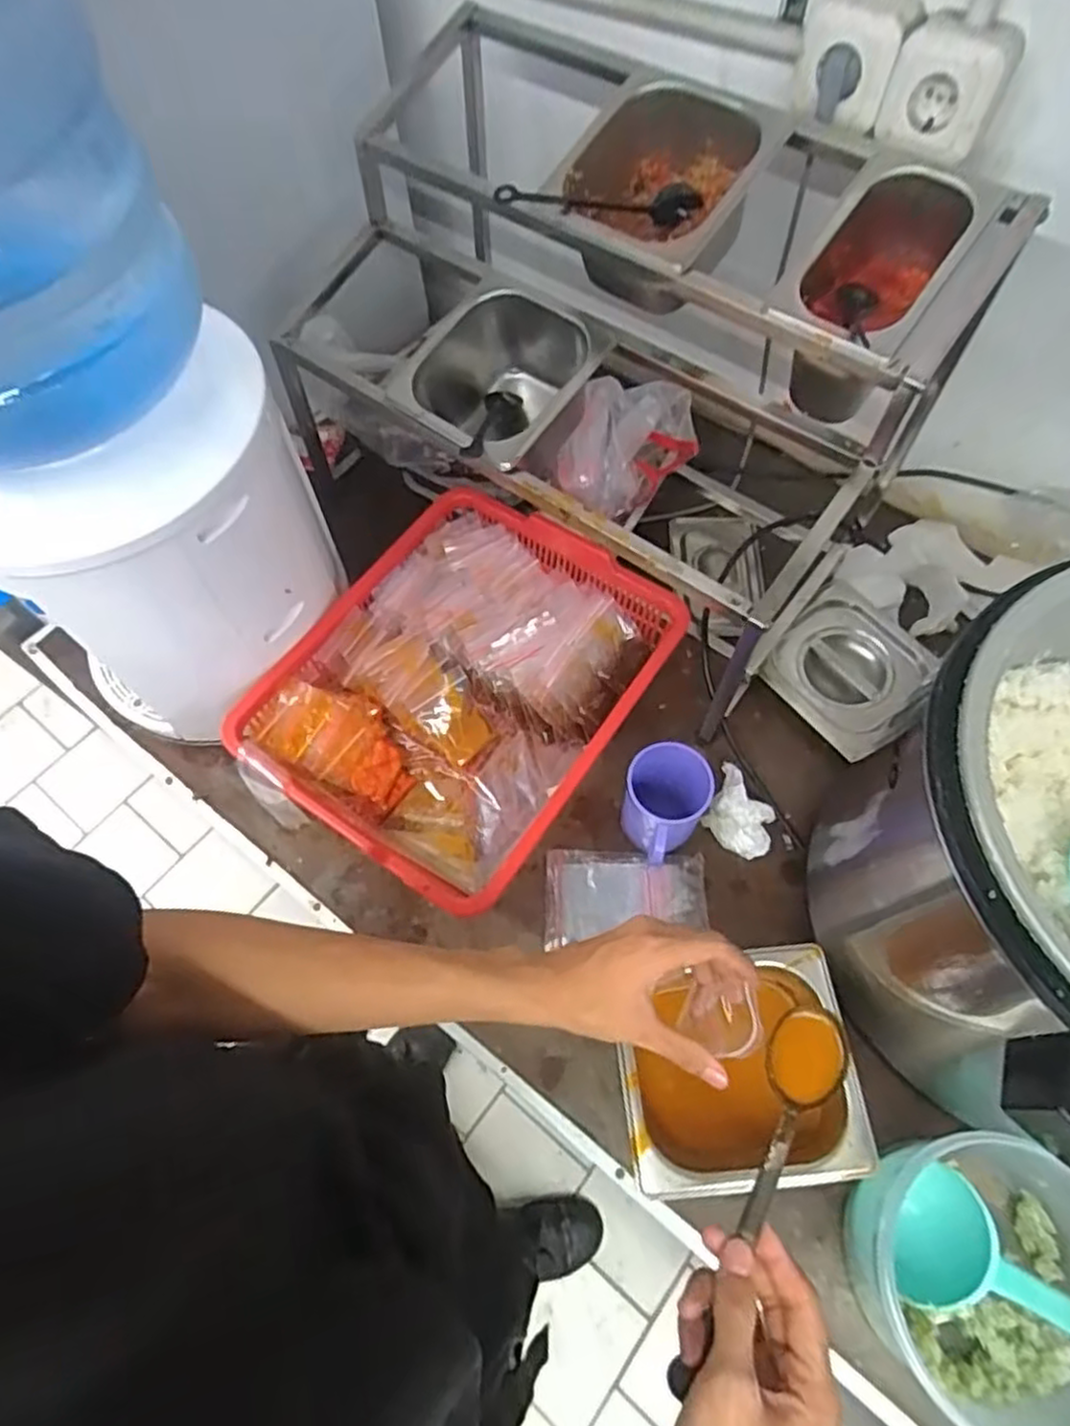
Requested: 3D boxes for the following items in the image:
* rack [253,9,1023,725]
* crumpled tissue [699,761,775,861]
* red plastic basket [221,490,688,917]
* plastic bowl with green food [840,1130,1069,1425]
[{"bbox_3d":[0.047,-0.376,0.771,0.657,0.385,0.409,32,68,16],"label":"rack"},{"bbox_3d":[0.207,0.099,0.730,0.072,0.042,0.079,25,67,14],"label":"crumpled tissue"},{"bbox_3d":[-0.068,-0.024,0.765,0.315,0.096,0.393,32,68,16],"label":"red plastic basket"},{"bbox_3d":[0.332,0.401,0.530,0.167,0.127,0.171,-1,63,1],"label":"plastic bowl with green food"}]

